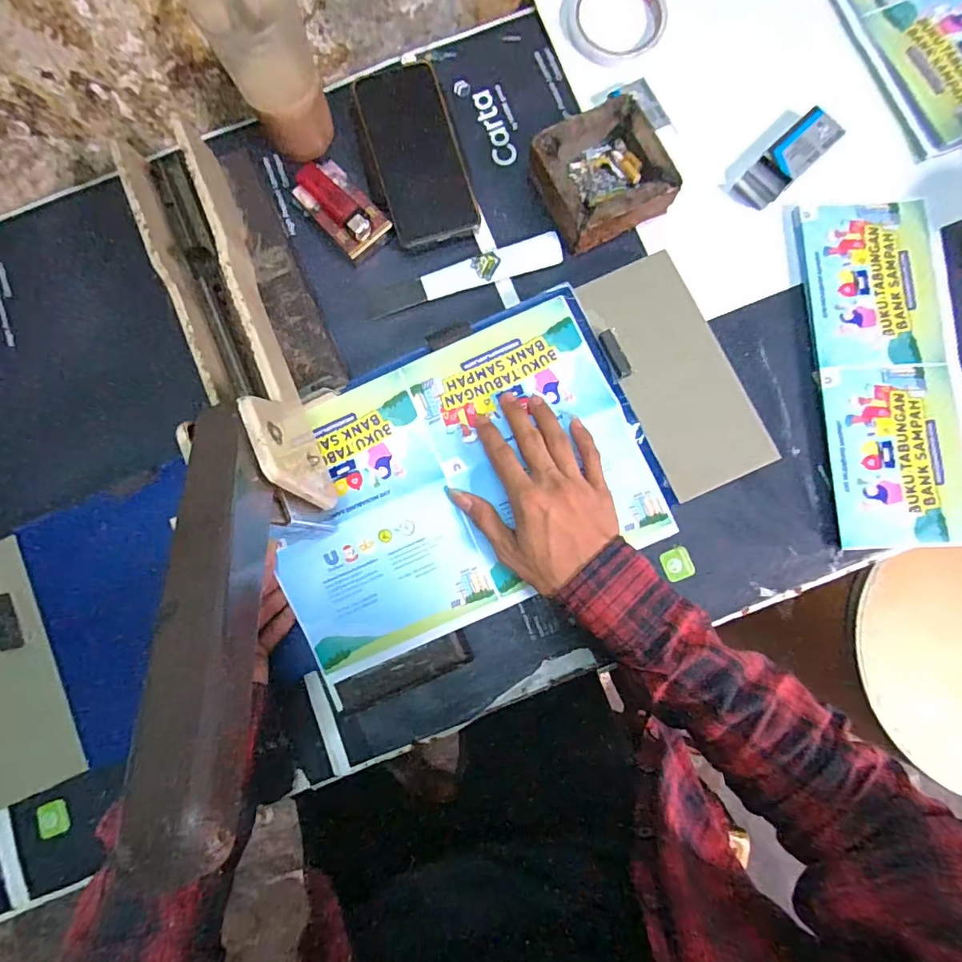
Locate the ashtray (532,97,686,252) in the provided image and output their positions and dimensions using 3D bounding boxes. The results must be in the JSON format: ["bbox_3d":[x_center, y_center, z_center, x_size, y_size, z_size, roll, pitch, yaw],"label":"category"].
[{"bbox_3d":[0.105,-0.265,0.431,0.105,0.041,0.106,-25,81,-1],"label":"ashtray"}]

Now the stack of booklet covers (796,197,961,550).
[{"bbox_3d":[0.344,-0.095,0.411,0.115,0.008,0.294,-3,82,3],"label":"stack of booklet covers"}]

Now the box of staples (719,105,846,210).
[{"bbox_3d":[0.271,-0.295,0.442,0.053,0.013,0.102,44,86,8],"label":"box of staples"}]

